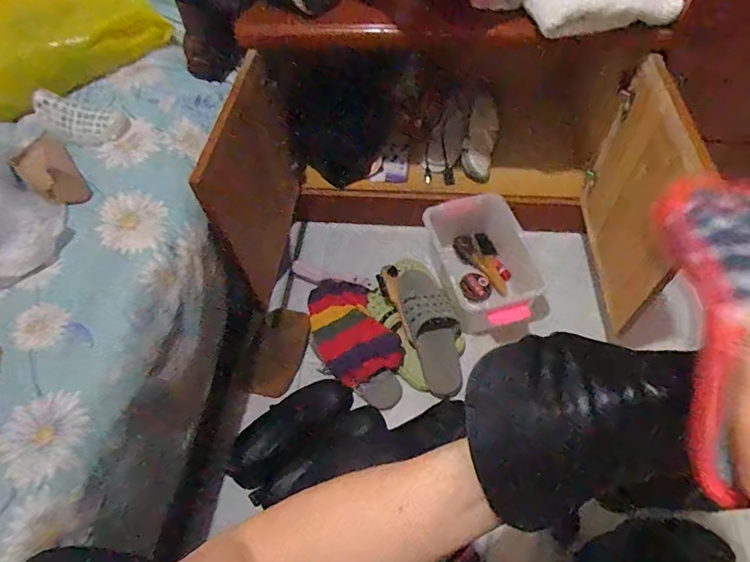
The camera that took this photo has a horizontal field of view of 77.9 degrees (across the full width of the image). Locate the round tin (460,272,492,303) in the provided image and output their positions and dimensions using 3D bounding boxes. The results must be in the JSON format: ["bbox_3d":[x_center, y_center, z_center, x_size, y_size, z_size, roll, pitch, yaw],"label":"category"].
[{"bbox_3d":[0.231,0.015,1.058,0.076,0.025,0.070,-2,57,2],"label":"round tin"}]

